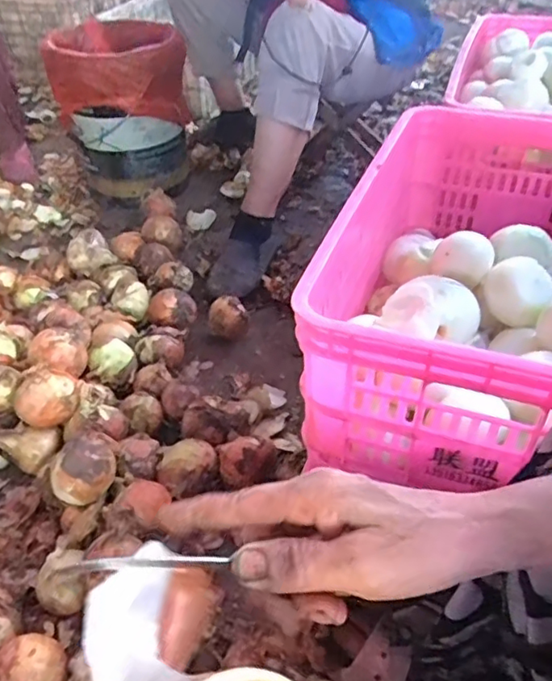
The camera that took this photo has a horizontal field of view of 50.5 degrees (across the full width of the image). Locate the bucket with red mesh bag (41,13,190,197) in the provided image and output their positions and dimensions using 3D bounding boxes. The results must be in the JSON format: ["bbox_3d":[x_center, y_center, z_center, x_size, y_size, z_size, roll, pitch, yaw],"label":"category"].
[{"bbox_3d":[-0.365,-0.560,1.436,0.300,0.333,0.289,-12,42,-9],"label":"bucket with red mesh bag"}]

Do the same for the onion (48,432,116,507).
[{"bbox_3d":[-0.248,0.169,0.763,0.087,0.065,0.072,-23,45,-20],"label":"onion"}]

